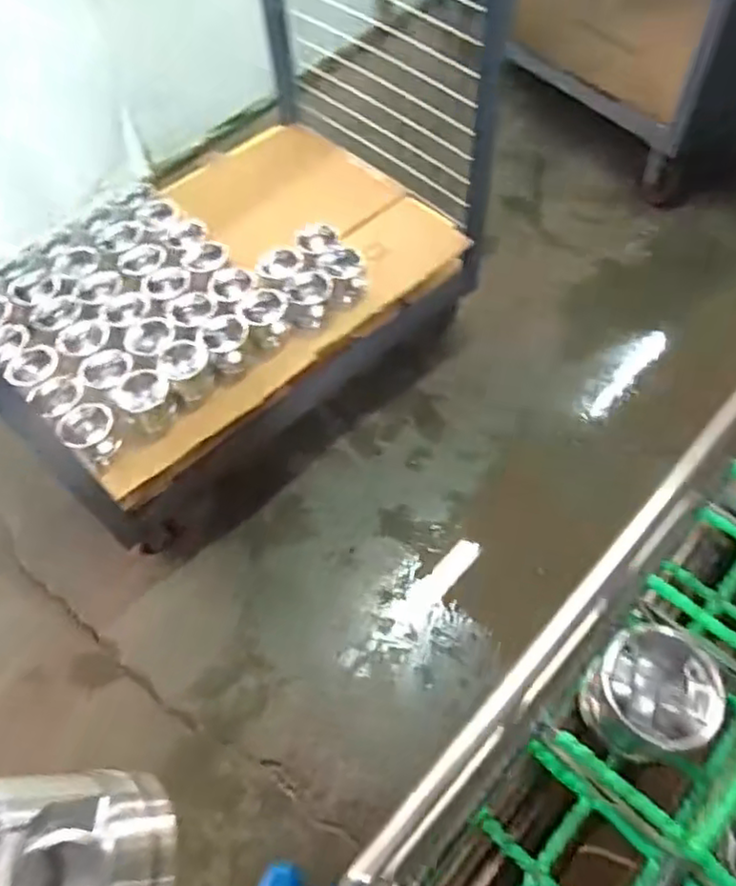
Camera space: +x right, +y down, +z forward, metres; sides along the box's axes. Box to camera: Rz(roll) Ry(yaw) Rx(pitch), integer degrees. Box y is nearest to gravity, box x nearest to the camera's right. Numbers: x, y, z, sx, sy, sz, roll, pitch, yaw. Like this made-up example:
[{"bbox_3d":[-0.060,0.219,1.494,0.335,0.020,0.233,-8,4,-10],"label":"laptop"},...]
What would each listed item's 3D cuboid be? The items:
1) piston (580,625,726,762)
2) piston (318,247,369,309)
[{"bbox_3d":[0.241,0.215,0.553,0.097,0.089,0.091,-2,57,3],"label":"piston"},{"bbox_3d":[-0.057,-0.352,1.383,0.088,0.100,0.090,-2,57,3],"label":"piston"}]

